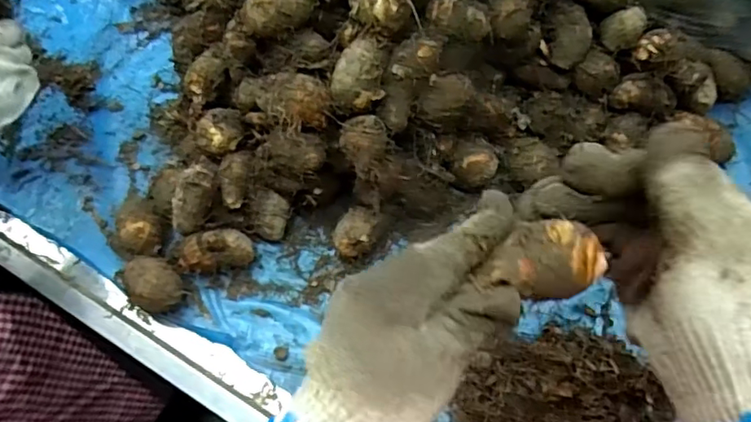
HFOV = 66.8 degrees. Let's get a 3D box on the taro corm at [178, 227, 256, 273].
[{"bbox_3d":[-0.147,0.035,0.517,0.064,0.033,0.033,-12,65,-2],"label":"taro corm"}]

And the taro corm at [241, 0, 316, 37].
[{"bbox_3d":[-0.074,-0.158,0.442,0.058,0.028,0.029,-14,65,-3],"label":"taro corm"}]

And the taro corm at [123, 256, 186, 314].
[{"bbox_3d":[-0.198,0.067,0.509,0.057,0.039,0.044,35,72,18],"label":"taro corm"}]

